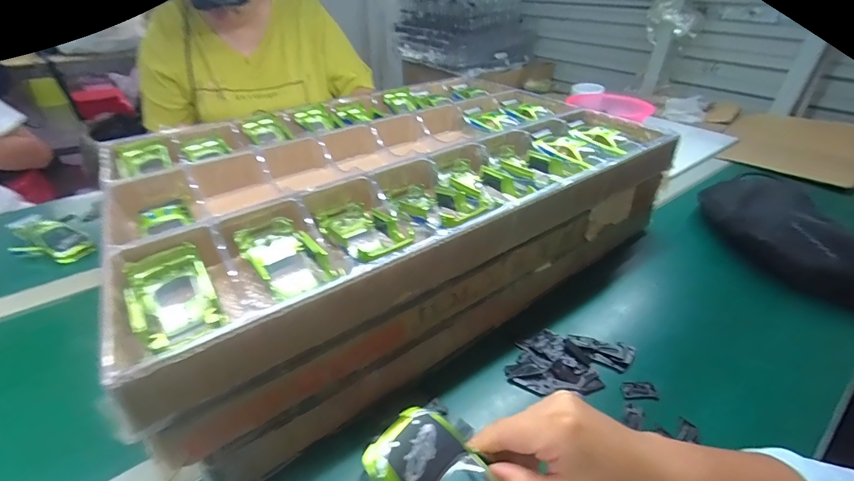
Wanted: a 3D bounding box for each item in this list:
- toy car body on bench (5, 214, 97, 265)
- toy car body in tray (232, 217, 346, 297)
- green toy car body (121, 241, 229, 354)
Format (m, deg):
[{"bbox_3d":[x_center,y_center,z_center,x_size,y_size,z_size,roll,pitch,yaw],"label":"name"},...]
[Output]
[{"bbox_3d":[-0.570,-0.002,0.562,0.142,0.031,0.078,21,40,26],"label":"toy car body on bench"},{"bbox_3d":[-0.131,0.012,0.349,0.090,0.028,0.056,28,44,34],"label":"toy car body in tray"},{"bbox_3d":[-0.205,0.047,0.305,0.054,0.032,0.096,-24,42,-29],"label":"green toy car body"}]

